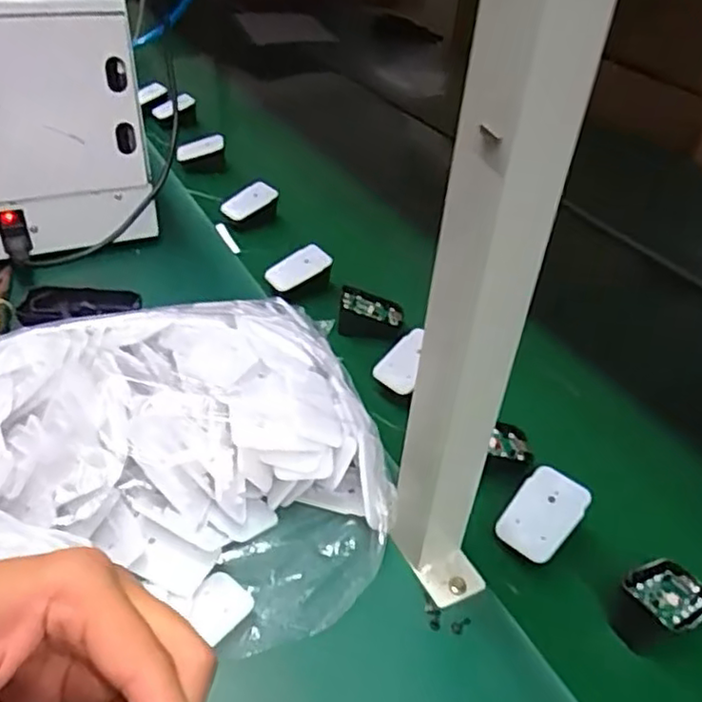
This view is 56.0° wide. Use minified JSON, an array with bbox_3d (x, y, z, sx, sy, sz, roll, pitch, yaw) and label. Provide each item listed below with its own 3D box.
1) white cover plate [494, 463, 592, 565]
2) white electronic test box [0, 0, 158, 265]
[{"bbox_3d":[0.139,0.117,0.476,0.044,0.007,0.068,36,69,20],"label":"white cover plate"},{"bbox_3d":[-0.351,-0.264,0.704,0.213,0.268,0.153,-17,43,-24],"label":"white electronic test box"}]

